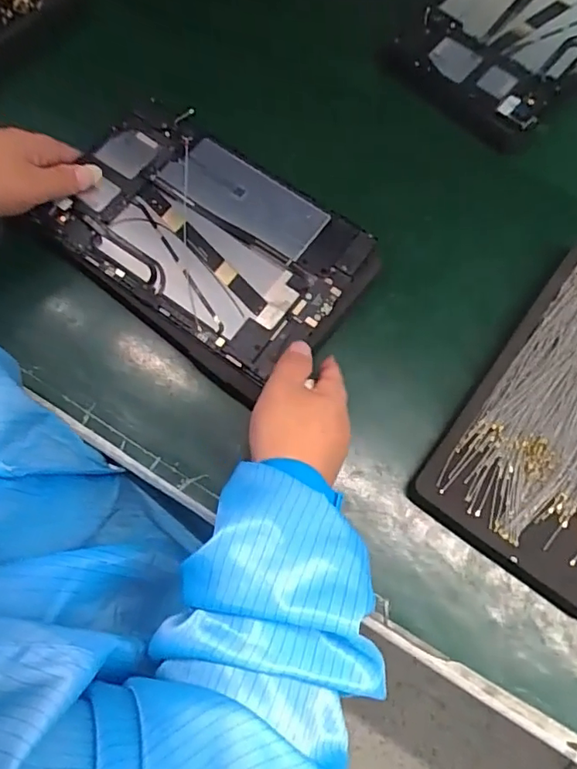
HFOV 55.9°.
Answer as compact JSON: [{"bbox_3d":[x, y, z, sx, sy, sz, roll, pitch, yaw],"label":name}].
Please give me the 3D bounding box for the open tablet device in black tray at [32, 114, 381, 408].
[{"bbox_3d":[-0.063,-0.111,0.428,0.235,0.028,0.159,36,74,12],"label":"open tablet device in black tray"}]

